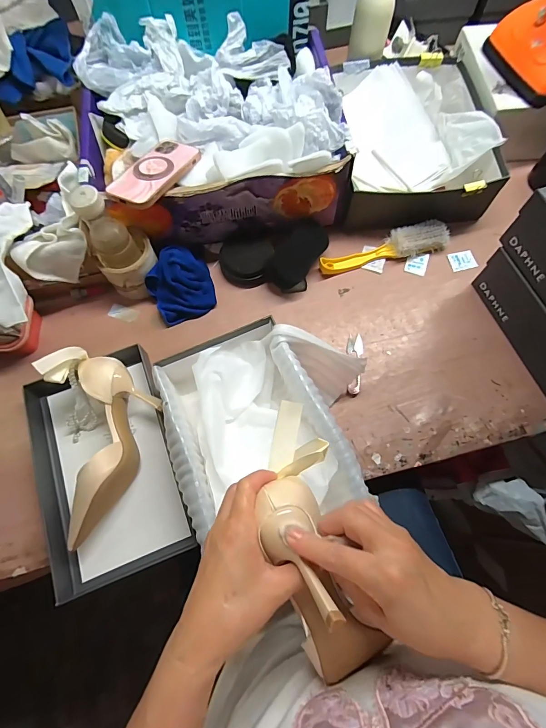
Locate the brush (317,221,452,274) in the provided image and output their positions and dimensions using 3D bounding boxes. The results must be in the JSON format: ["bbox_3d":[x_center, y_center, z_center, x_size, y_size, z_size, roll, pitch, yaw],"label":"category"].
[{"bbox_3d":[0.191,-0.202,0.637,0.225,0.036,0.051,-13,71,-4],"label":"brush"}]

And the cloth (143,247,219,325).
[{"bbox_3d":[-0.154,-0.132,0.606,0.104,0.060,0.105,-20,72,-6],"label":"cloth"}]

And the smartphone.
[{"bbox_3d":[-0.174,-0.282,0.536,0.074,0.014,0.147,24,64,11],"label":"smartphone"}]

